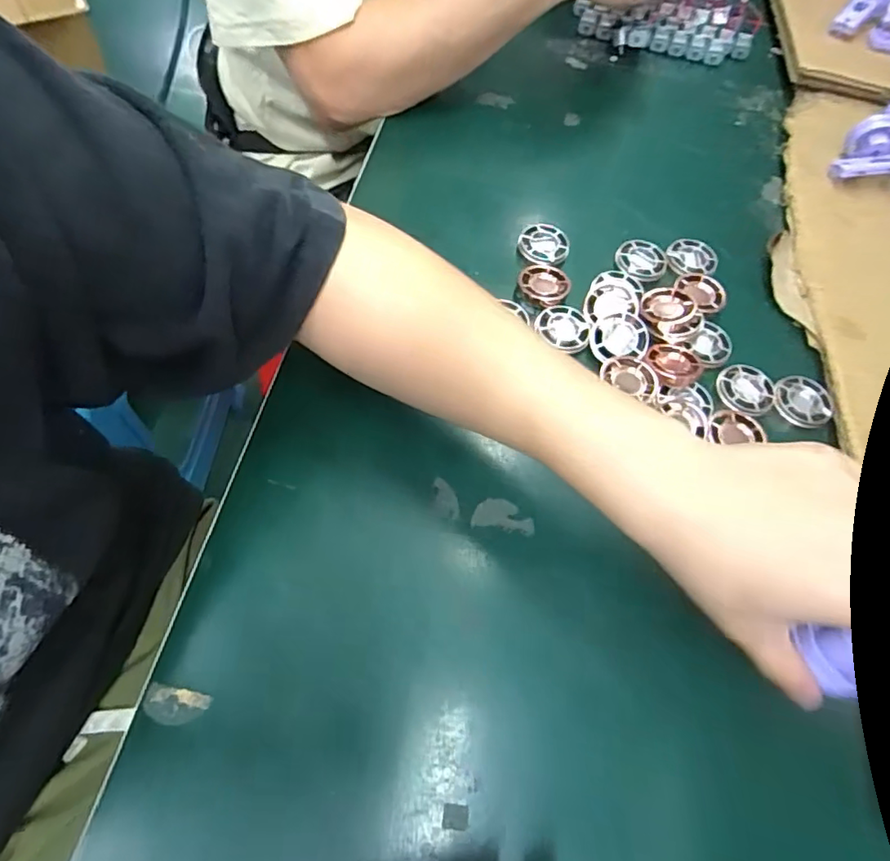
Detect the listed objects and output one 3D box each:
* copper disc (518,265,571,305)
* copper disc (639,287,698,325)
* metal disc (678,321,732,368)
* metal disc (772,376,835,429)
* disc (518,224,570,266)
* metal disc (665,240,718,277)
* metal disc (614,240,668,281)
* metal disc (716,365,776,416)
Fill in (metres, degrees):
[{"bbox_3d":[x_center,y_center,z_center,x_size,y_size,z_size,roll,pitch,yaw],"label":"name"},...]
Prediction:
[{"bbox_3d":[0.075,-0.111,0.410,0.037,0.004,0.039,1,64,-2],"label":"copper disc"},{"bbox_3d":[0.162,-0.091,0.397,0.037,0.004,0.033,9,64,14],"label":"copper disc"},{"bbox_3d":[0.192,-0.062,0.394,0.033,0.008,0.029,-41,72,-20],"label":"metal disc"},{"bbox_3d":[0.247,-0.020,0.378,0.038,0.005,0.038,1,64,-2],"label":"metal disc"},{"bbox_3d":[0.079,-0.146,0.434,0.040,0.009,0.039,1,64,-2],"label":"disc"},{"bbox_3d":[0.197,-0.138,0.437,0.040,0.004,0.038,0,68,0],"label":"metal disc"},{"bbox_3d":[0.156,-0.134,0.432,0.041,0.005,0.040,1,64,-2],"label":"metal disc"},{"bbox_3d":[0.209,-0.029,0.379,0.037,0.004,0.039,1,64,-2],"label":"metal disc"}]

